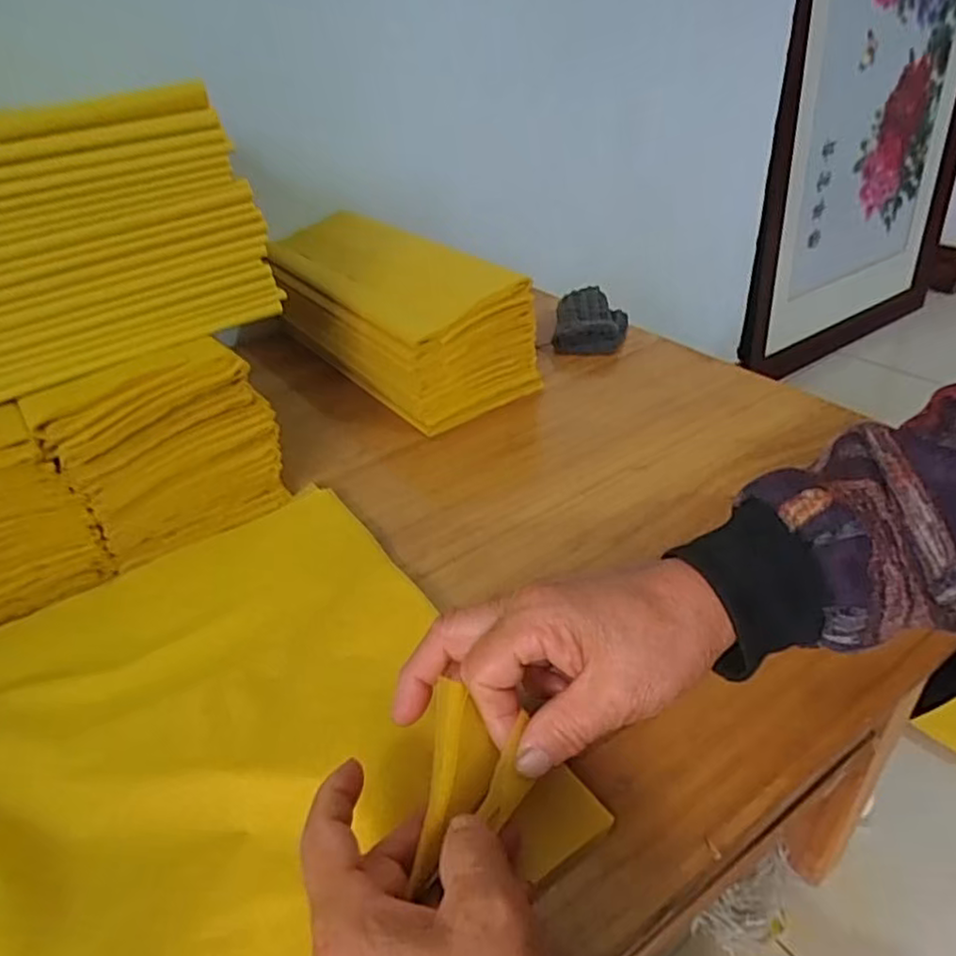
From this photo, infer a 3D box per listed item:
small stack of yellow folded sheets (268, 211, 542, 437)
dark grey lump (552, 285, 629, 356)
[{"bbox_3d":[-0.085,-0.169,0.647,0.132,0.113,0.308,-26,41,-28],"label":"small stack of yellow folded sheets"},{"bbox_3d":[0.116,-0.161,0.685,0.070,0.030,0.115,5,37,12],"label":"dark grey lump"}]

